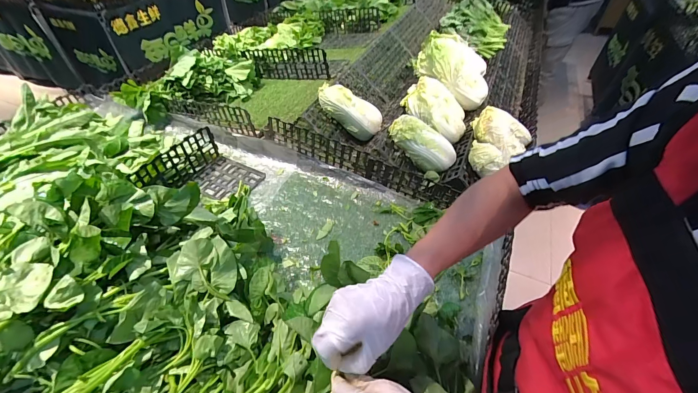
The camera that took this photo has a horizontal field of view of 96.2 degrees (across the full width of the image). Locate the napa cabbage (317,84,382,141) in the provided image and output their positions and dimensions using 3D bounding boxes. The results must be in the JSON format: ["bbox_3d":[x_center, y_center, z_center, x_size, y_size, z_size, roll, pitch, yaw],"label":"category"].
[{"bbox_3d":[0.001,-0.244,0.887,0.201,0.094,0.085,27,39,-27],"label":"napa cabbage"}]

